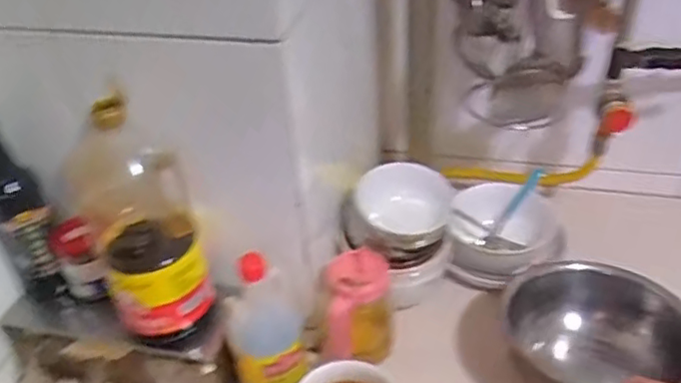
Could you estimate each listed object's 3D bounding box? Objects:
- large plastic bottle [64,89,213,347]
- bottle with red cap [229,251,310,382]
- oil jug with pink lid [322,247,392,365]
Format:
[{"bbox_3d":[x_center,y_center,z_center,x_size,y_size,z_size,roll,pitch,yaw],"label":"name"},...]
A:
[{"bbox_3d":[-0.209,0.038,0.671,0.110,0.280,0.090,-16,40,-15],"label":"large plastic bottle"},{"bbox_3d":[-0.083,0.162,0.722,0.080,0.201,0.075,-9,38,-7],"label":"bottle with red cap"},{"bbox_3d":[0.019,0.148,0.777,0.084,0.141,0.075,-5,38,-1],"label":"oil jug with pink lid"}]

